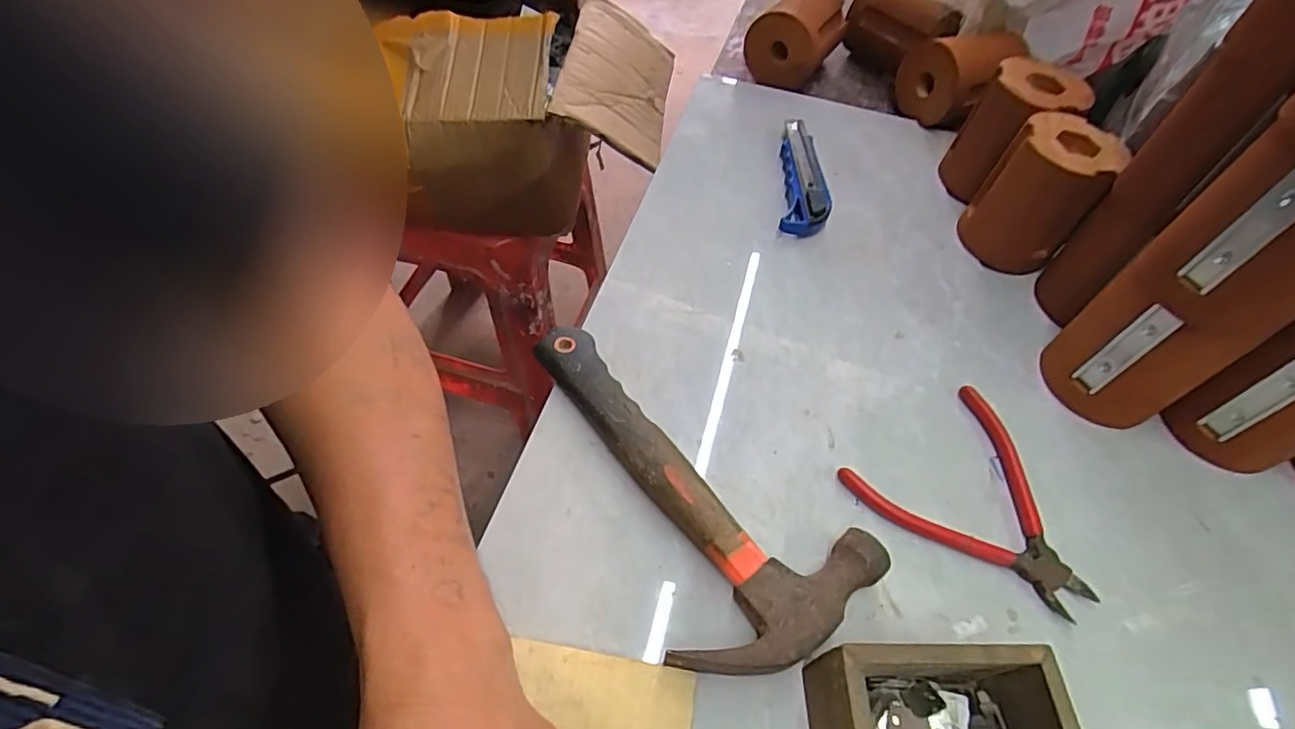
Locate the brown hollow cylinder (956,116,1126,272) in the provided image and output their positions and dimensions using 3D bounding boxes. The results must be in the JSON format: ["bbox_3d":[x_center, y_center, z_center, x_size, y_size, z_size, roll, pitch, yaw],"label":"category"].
[{"bbox_3d":[0.306,-0.135,0.484,0.078,0.098,0.071,26,58,13],"label":"brown hollow cylinder"}]

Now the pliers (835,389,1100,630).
[{"bbox_3d":[0.209,0.090,0.377,0.120,0.010,0.134,-28,63,-22],"label":"pliers"}]

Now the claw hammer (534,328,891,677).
[{"bbox_3d":[0.026,0.059,0.374,0.122,0.029,0.240,-23,61,-19],"label":"claw hammer"}]

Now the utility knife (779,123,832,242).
[{"bbox_3d":[0.138,-0.167,0.538,0.039,0.022,0.141,8,56,1],"label":"utility knife"}]

